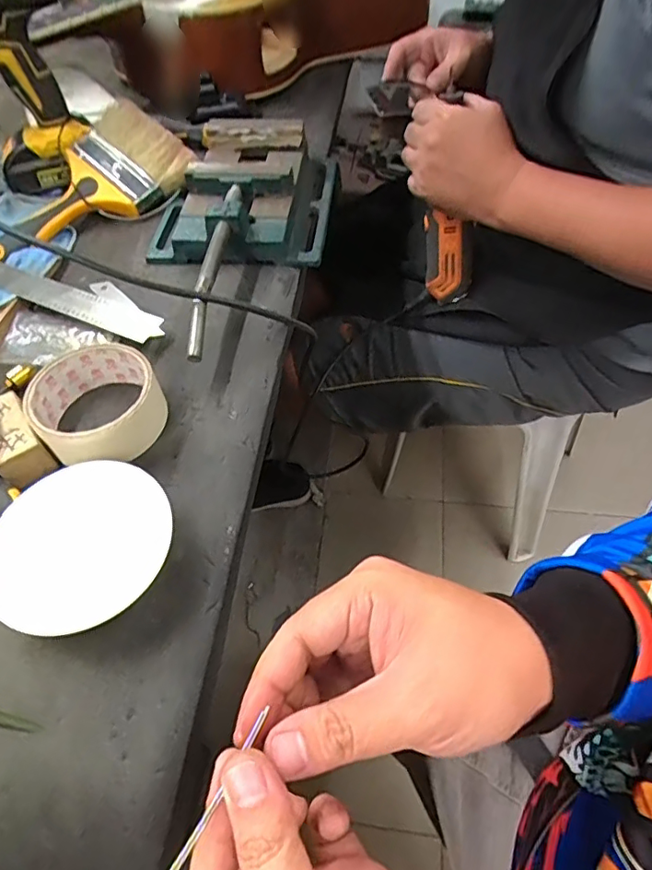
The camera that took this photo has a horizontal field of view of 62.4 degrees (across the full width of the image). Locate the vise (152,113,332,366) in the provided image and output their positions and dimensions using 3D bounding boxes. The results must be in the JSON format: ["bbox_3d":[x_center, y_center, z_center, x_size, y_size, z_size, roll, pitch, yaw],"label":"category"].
[{"bbox_3d":[-0.085,-0.188,0.491,0.163,0.054,0.316,5,54,3],"label":"vise"}]

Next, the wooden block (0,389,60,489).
[{"bbox_3d":[-0.213,0.003,0.365,0.031,0.024,0.063,-32,60,-22],"label":"wooden block"}]

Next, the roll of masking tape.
[{"bbox_3d":[-0.156,-0.018,0.376,0.099,0.034,0.085,38,63,26],"label":"roll of masking tape"}]

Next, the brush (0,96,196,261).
[{"bbox_3d":[-0.246,-0.249,0.541,0.120,0.033,0.212,42,77,9],"label":"brush"}]

